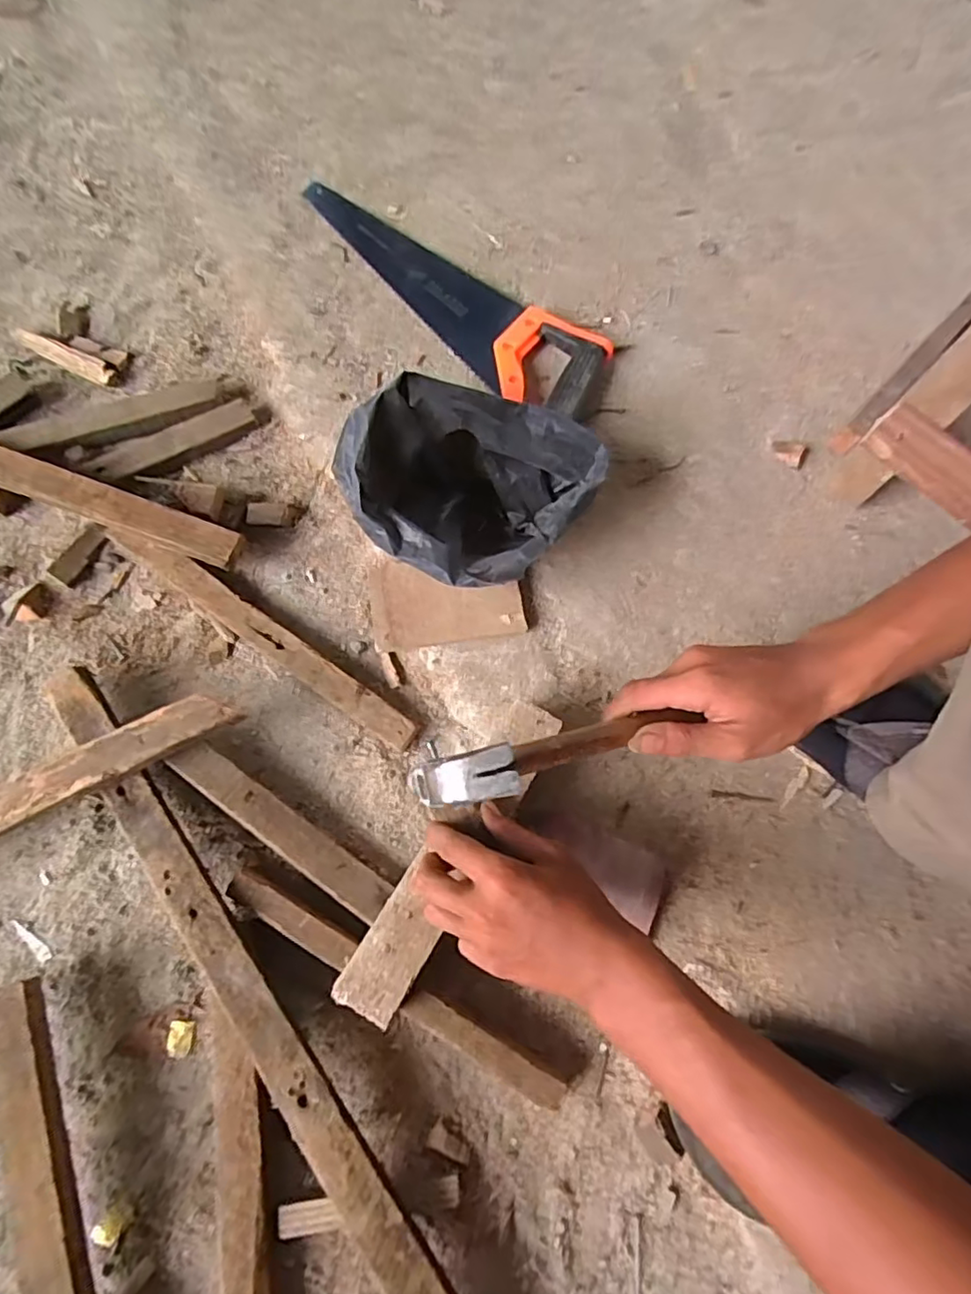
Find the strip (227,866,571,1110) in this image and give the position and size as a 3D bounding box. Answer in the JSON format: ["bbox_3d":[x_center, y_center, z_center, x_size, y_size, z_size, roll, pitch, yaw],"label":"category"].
[{"bbox_3d":[-0.069,0.246,0.451,0.276,0.030,0.025,29,74,8],"label":"strip"}]

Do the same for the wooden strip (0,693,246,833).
[{"bbox_3d":[-0.397,0.140,0.439,0.454,0.010,0.035,-26,77,-4],"label":"wooden strip"}]

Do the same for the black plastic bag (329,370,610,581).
[{"bbox_3d":[-0.015,-0.133,0.504,0.181,0.125,0.163,26,73,7],"label":"black plastic bag"}]

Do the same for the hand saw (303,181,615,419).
[{"bbox_3d":[-0.048,-0.372,0.636,0.396,0.021,0.112,38,75,10],"label":"hand saw"}]

